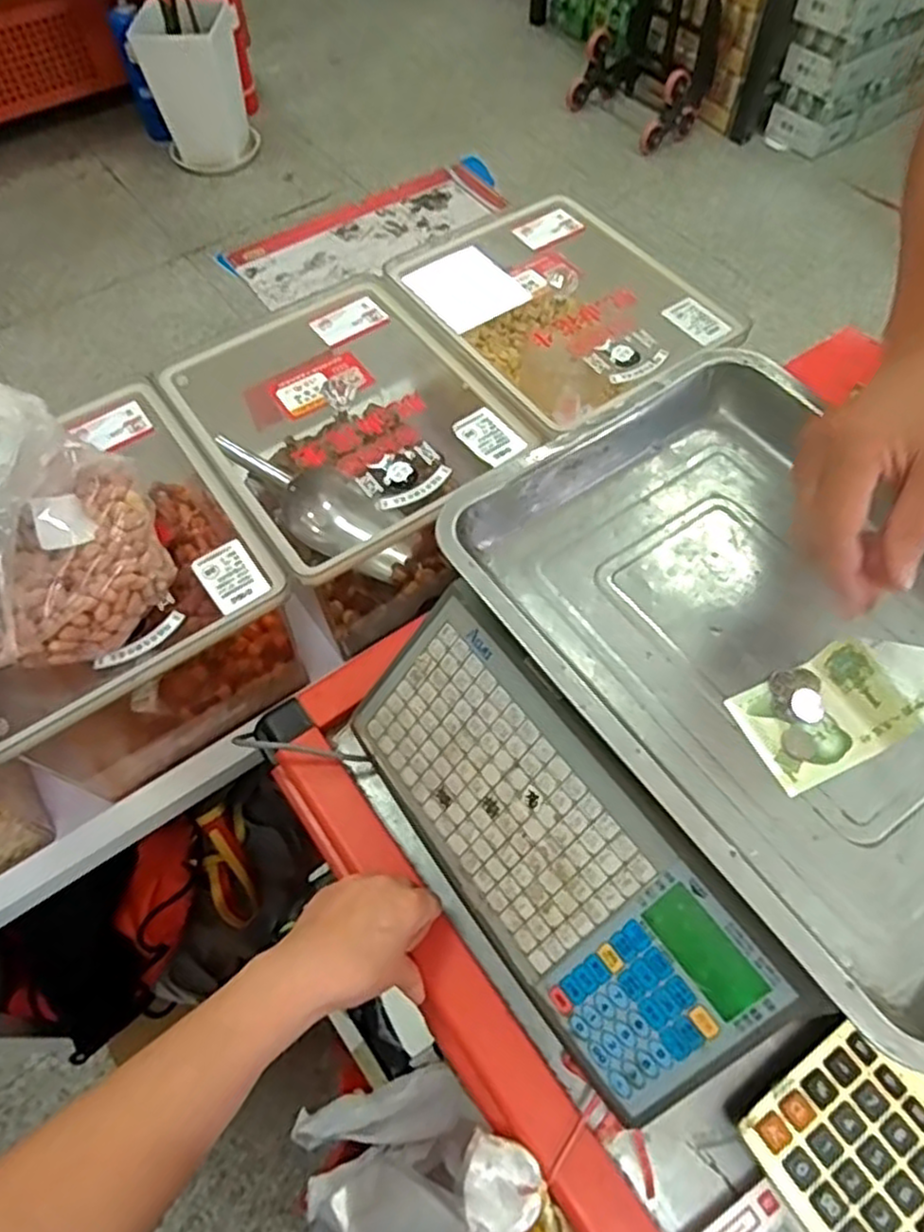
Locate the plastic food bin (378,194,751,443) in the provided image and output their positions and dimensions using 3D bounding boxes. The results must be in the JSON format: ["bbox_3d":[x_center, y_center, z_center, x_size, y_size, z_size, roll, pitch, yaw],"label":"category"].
[{"bbox_3d":[0.092,-0.302,0.783,0.251,0.123,0.295,-29,63,-15],"label":"plastic food bin"}]

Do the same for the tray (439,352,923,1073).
[{"bbox_3d":[0.193,0.012,0.423,0.268,0.051,0.368,-31,64,-16],"label":"tray"}]

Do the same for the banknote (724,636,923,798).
[{"bbox_3d":[0.208,0.045,0.394,0.095,0.053,0.062,-22,62,-11],"label":"banknote"}]

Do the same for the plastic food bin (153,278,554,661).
[{"bbox_3d":[-0.113,-0.156,0.726,0.254,0.173,0.317,-34,65,-17],"label":"plastic food bin"}]

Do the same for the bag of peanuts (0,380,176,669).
[{"bbox_3d":[-0.307,-0.064,0.503,0.160,0.127,0.160,-35,65,-18],"label":"bag of peanuts"}]

